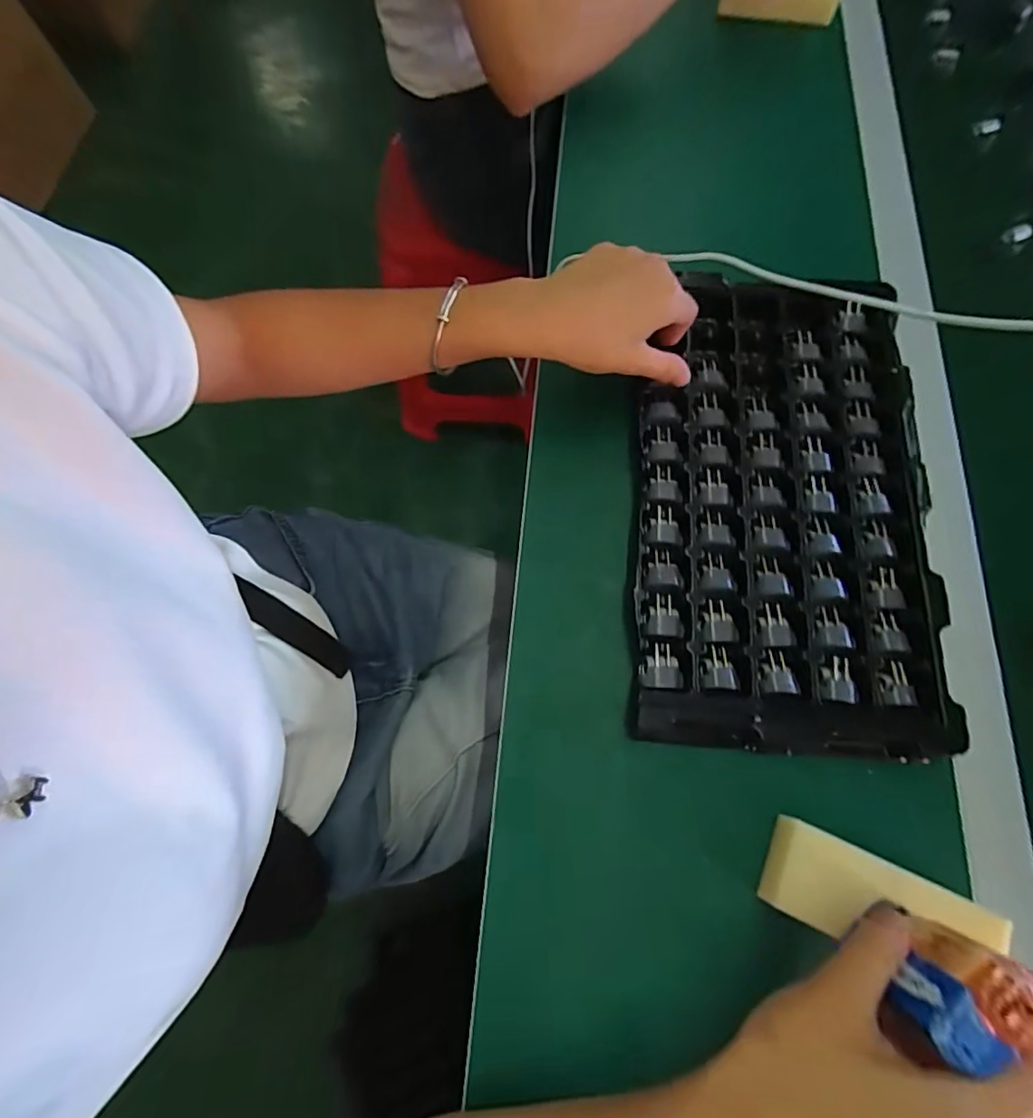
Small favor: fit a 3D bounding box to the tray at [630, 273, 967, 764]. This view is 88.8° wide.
[{"bbox_3d":[0.189,-0.048,0.387,0.194,0.027,0.355,5,72,3],"label":"tray"}]

